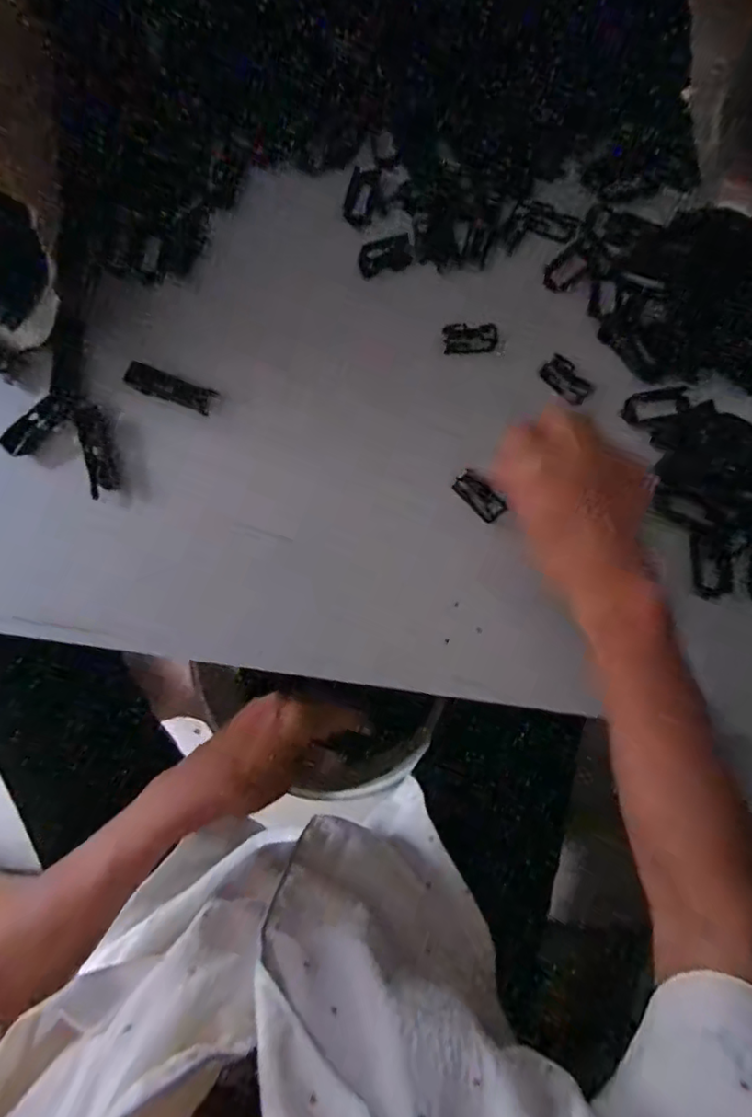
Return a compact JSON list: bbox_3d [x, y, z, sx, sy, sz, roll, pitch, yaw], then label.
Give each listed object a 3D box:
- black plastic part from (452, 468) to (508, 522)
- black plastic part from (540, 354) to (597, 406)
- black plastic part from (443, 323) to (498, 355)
[{"bbox_3d":[0.073,-0.045,0.411,0.019,0.009,0.041,-41,82,-7],"label":"black plastic part"},{"bbox_3d":[0.143,-0.133,0.433,0.039,0.012,0.019,43,82,7],"label":"black plastic part"},{"bbox_3d":[0.072,-0.166,0.439,0.039,0.013,0.018,1,79,0],"label":"black plastic part"}]

